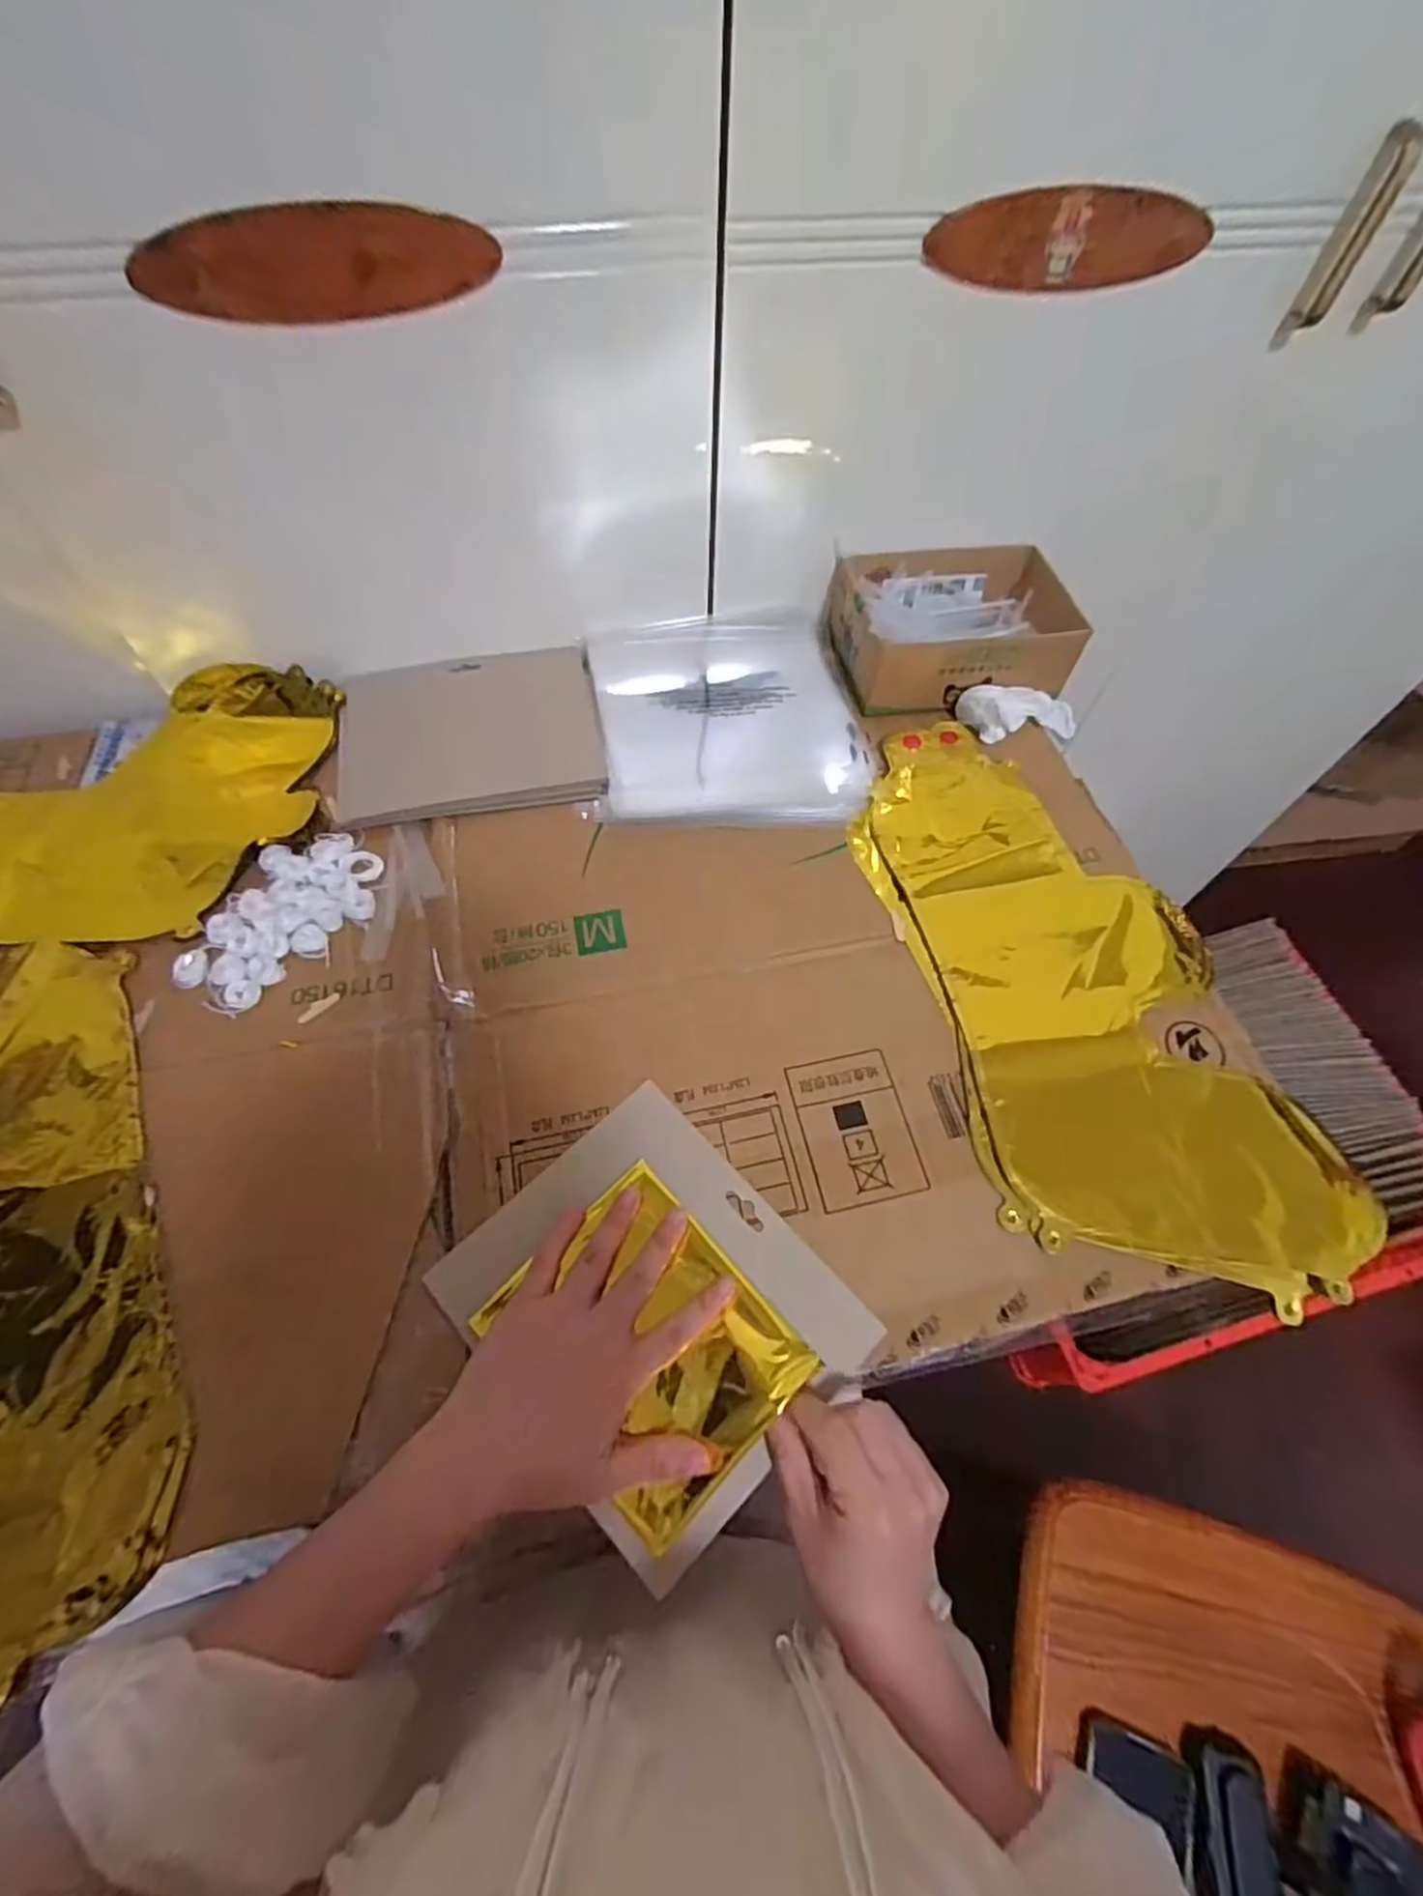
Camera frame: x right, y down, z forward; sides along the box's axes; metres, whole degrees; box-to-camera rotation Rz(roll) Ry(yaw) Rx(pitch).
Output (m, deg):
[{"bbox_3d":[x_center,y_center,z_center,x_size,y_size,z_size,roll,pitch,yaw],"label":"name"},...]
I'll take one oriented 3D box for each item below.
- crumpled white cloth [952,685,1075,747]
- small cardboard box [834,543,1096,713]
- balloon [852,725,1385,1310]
[{"bbox_3d":[0.262,-0.200,0.619,0.112,0.042,0.043,-10,61,-8],"label":"crumpled white cloth"},{"bbox_3d":[0.209,-0.277,0.632,0.196,0.062,0.141,-7,61,-6],"label":"small cardboard box"},{"bbox_3d":[0.234,0.012,0.499,0.205,0.011,0.431,-13,62,-10],"label":"balloon"}]

